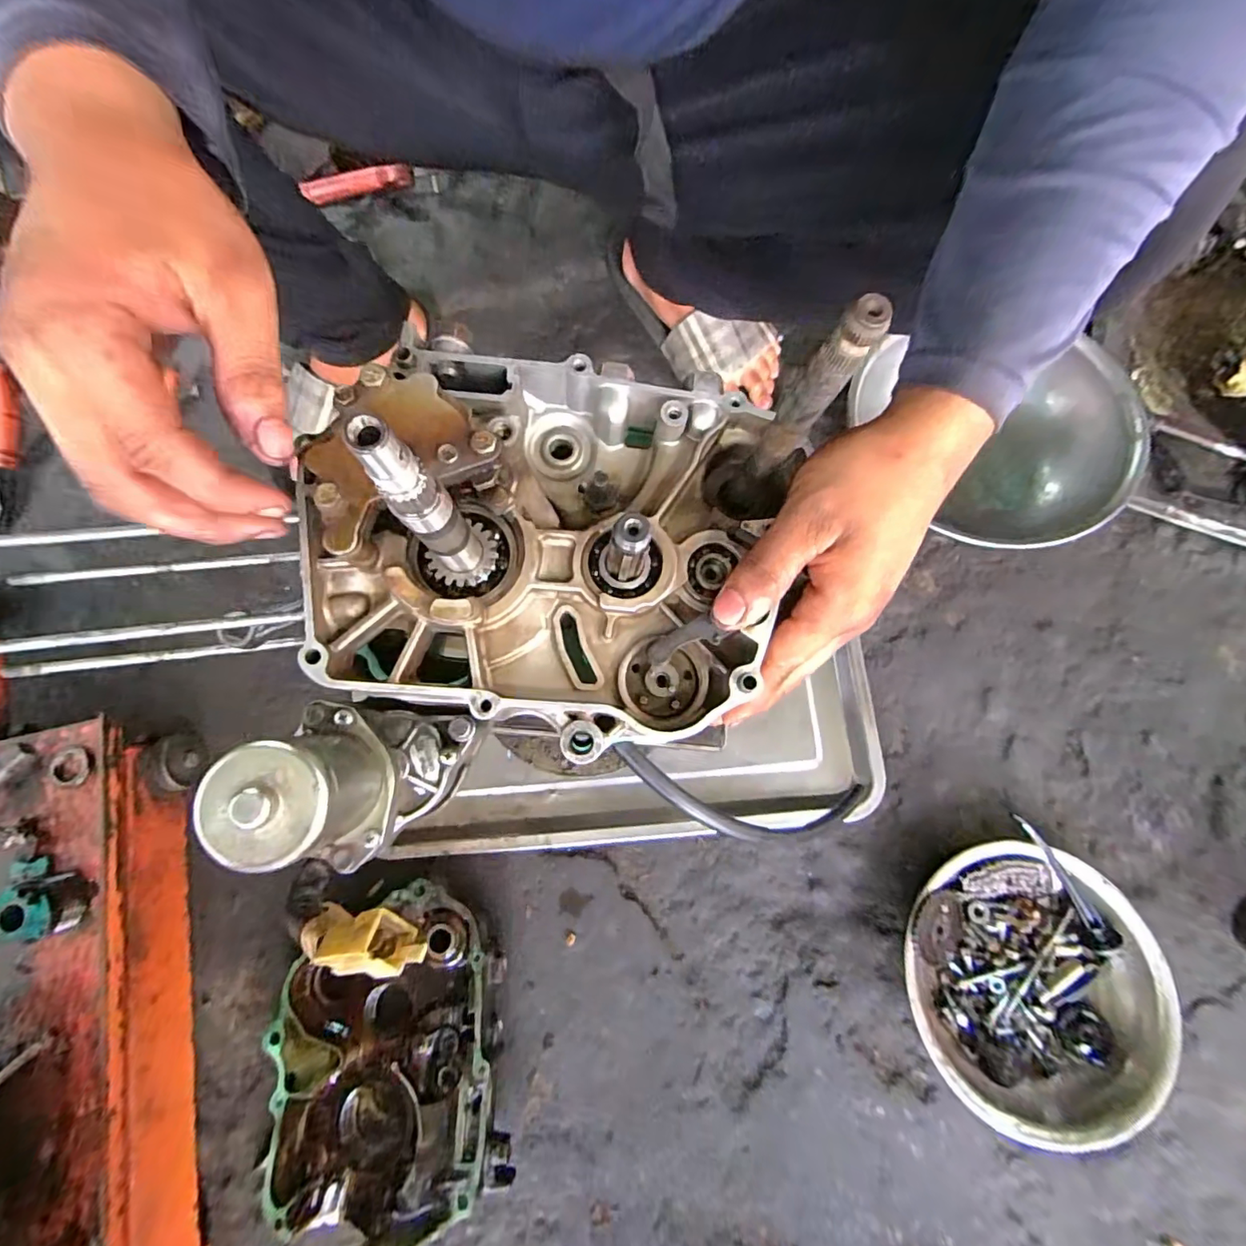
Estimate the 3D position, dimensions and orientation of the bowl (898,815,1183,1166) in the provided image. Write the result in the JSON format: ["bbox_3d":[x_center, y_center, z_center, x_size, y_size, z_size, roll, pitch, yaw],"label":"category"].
[{"bbox_3d":[0.344,0.304,0.449,0.204,0.047,0.213,0,76,1],"label":"bowl"}]

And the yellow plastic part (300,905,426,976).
[{"bbox_3d":[-0.106,0.123,0.212,0.057,0.020,0.022,-4,75,25],"label":"yellow plastic part"}]

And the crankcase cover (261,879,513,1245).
[{"bbox_3d":[-0.192,0.347,0.440,0.185,0.062,0.240,-7,76,-1],"label":"crankcase cover"}]

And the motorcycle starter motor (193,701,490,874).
[{"bbox_3d":[-0.123,0.075,0.247,0.087,0.094,0.075,8,77,4],"label":"motorcycle starter motor"}]

